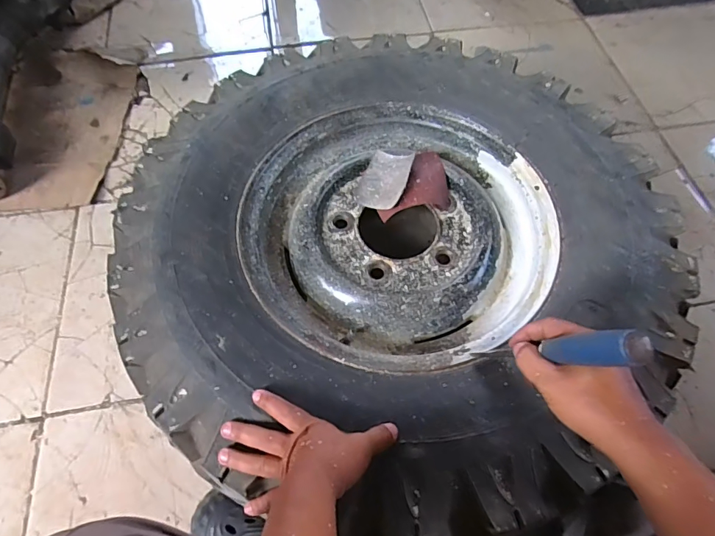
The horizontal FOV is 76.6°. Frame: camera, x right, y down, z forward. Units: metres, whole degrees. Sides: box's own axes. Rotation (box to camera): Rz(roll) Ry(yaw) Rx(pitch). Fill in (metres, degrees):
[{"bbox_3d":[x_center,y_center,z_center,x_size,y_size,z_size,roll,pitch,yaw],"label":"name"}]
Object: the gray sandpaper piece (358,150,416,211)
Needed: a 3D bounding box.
[{"bbox_3d":[0.042,-0.133,0.669,0.073,0.018,0.100,11,66,25],"label":"gray sandpaper piece"}]

